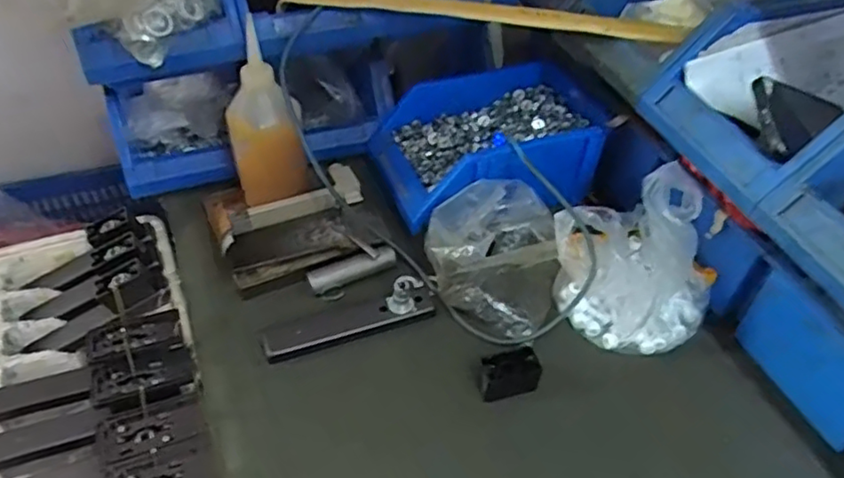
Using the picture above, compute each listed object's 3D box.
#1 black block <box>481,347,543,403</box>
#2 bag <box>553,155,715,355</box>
[{"bbox_3d":[0.077,0.121,0.554,0.052,0.035,0.032,-8,45,-8],"label":"black block"},{"bbox_3d":[0.212,0.007,0.582,0.148,0.156,0.122,-8,45,-8],"label":"bag"}]

